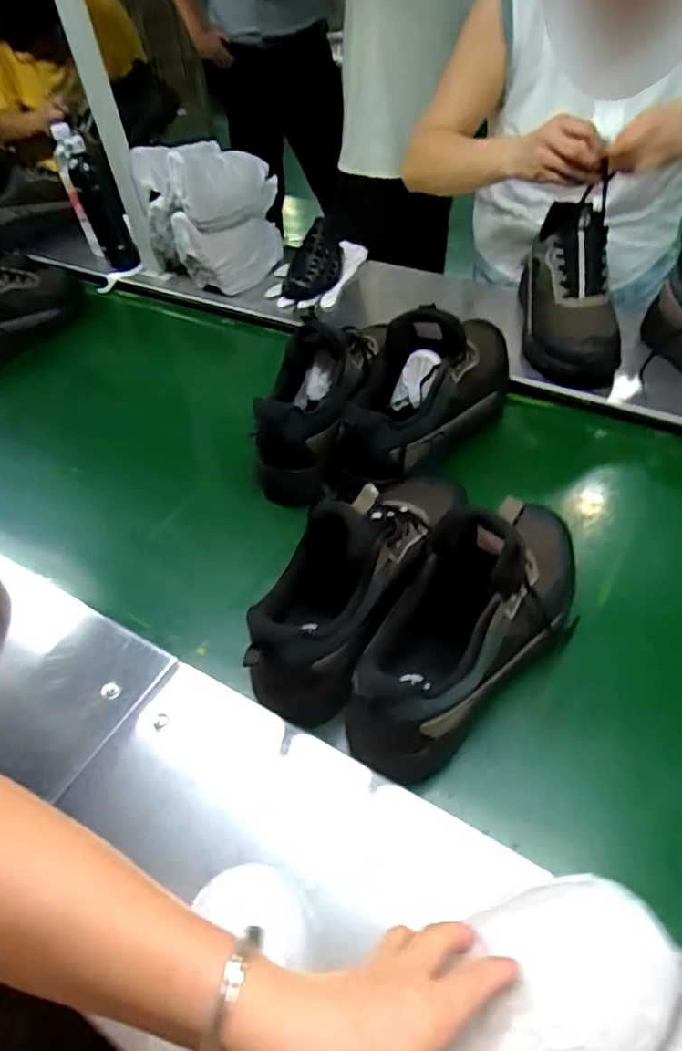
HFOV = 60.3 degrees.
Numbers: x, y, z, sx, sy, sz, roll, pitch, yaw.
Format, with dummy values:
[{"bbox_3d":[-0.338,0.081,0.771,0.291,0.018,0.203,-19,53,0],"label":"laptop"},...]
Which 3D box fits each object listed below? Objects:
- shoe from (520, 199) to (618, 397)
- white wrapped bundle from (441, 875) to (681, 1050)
[{"bbox_3d":[0.321,-0.333,0.824,0.123,0.171,0.258,4,49,10],"label":"shoe"},{"bbox_3d":[0.114,0.291,0.343,0.190,0.060,0.096,-27,49,-35],"label":"white wrapped bundle"}]

